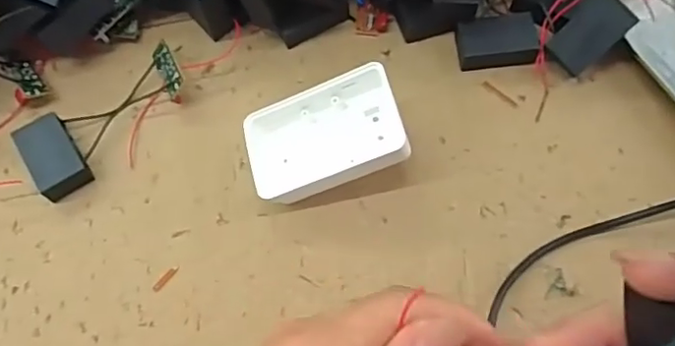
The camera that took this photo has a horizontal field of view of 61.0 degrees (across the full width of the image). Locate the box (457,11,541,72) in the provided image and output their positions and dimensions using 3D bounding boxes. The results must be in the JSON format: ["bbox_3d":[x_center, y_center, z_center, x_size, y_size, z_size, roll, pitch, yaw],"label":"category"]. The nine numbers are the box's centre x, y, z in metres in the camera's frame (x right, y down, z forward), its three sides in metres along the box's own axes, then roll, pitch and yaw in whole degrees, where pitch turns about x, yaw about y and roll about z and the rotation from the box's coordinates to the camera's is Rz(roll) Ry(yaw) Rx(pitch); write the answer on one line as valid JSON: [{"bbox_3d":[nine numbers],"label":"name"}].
[{"bbox_3d":[0.102,-0.084,0.370,0.049,0.018,0.032,-3,68,0],"label":"box"}]

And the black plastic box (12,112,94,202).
[{"bbox_3d":[-0.173,-0.010,0.351,0.029,0.017,0.050,-32,71,-11],"label":"black plastic box"}]

